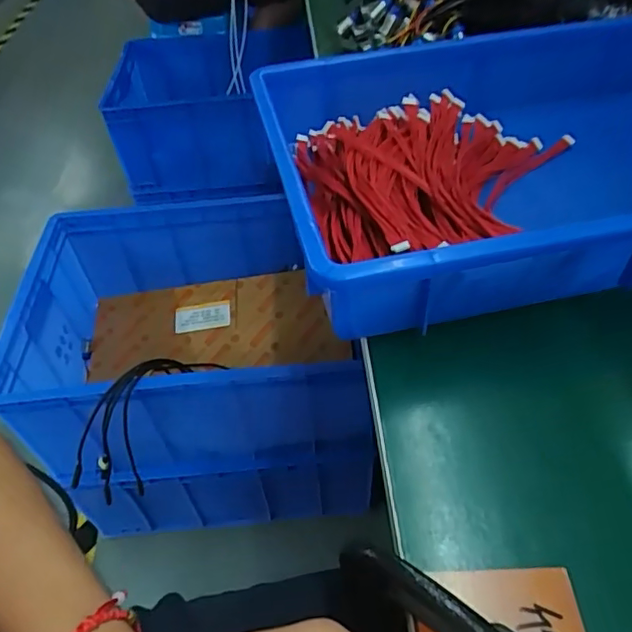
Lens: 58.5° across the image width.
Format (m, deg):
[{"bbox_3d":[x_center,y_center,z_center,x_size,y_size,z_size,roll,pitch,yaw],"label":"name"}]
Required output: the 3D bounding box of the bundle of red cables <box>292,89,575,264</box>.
[{"bbox_3d":[0.115,-0.134,0.485,0.246,0.051,0.180,-9,47,-4],"label":"bundle of red cables"}]

